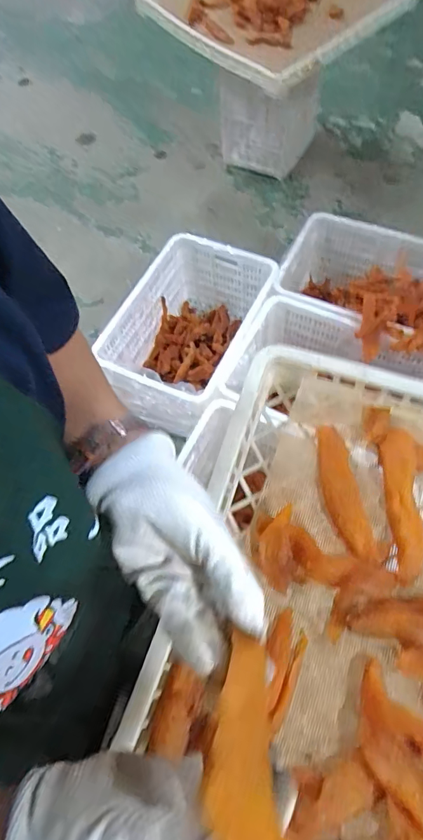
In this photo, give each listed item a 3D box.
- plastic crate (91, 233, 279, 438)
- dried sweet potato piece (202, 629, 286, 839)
[{"bbox_3d":[-0.048,-0.267,1.408,0.361,0.267,0.464,23,65,15],"label":"plastic crate"},{"bbox_3d":[0.018,0.172,0.239,0.038,0.022,0.112,0,46,3],"label":"dried sweet potato piece"}]

